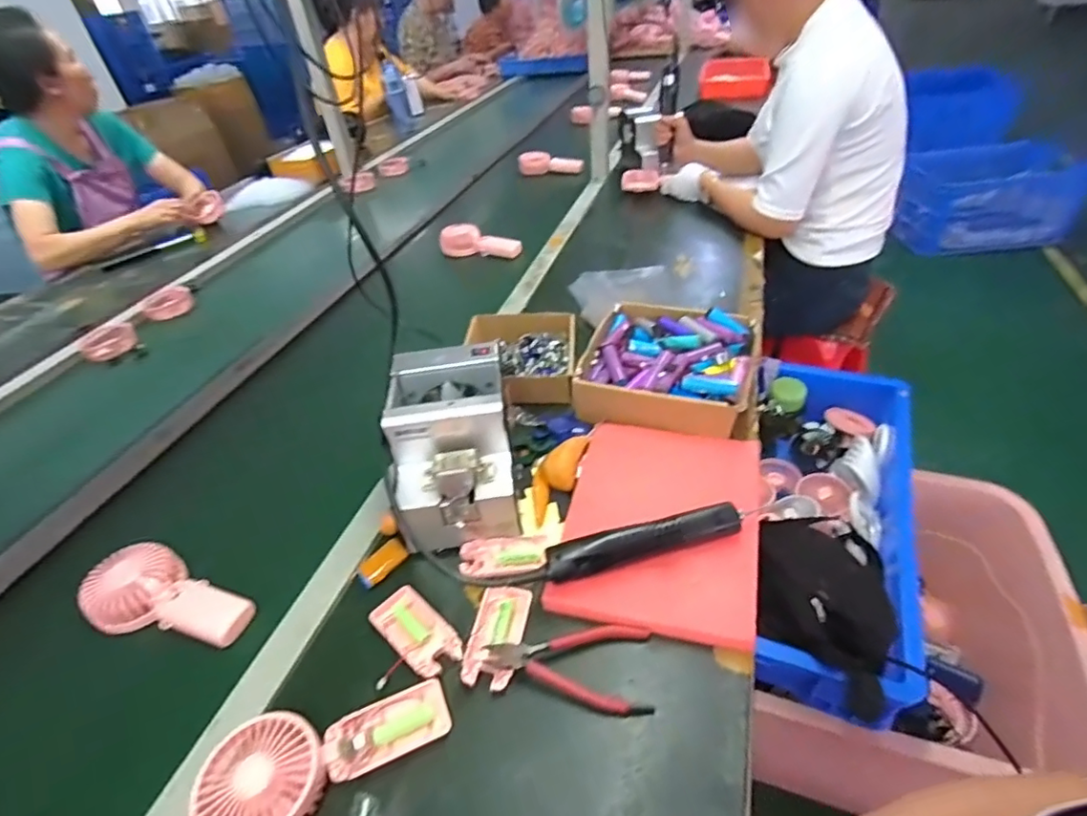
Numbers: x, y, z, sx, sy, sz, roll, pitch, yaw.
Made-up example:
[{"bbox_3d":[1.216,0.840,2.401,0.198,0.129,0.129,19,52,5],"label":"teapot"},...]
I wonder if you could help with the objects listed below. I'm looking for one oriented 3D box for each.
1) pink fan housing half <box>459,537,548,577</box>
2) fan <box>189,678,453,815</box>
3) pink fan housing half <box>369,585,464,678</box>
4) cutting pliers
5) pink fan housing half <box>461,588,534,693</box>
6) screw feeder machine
[{"bbox_3d":[-0.042,0.159,0.586,0.093,0.010,0.042,-7,40,1],"label":"pink fan housing half"},{"bbox_3d":[-0.172,0.282,0.441,0.188,0.039,0.087,-11,43,-25],"label":"fan"},{"bbox_3d":[-0.121,0.214,0.523,0.099,0.008,0.049,27,51,34],"label":"pink fan housing half"},{"bbox_3d":[0.023,0.224,0.491,0.147,0.018,0.077,3,41,13],"label":"cutting pliers"},{"bbox_3d":[-0.042,0.212,0.511,0.046,0.009,0.097,3,41,13],"label":"pink fan housing half"},{"bbox_3d":[-0.100,0.038,0.610,0.126,0.126,0.186,-8,41,-3],"label":"screw feeder machine"}]

